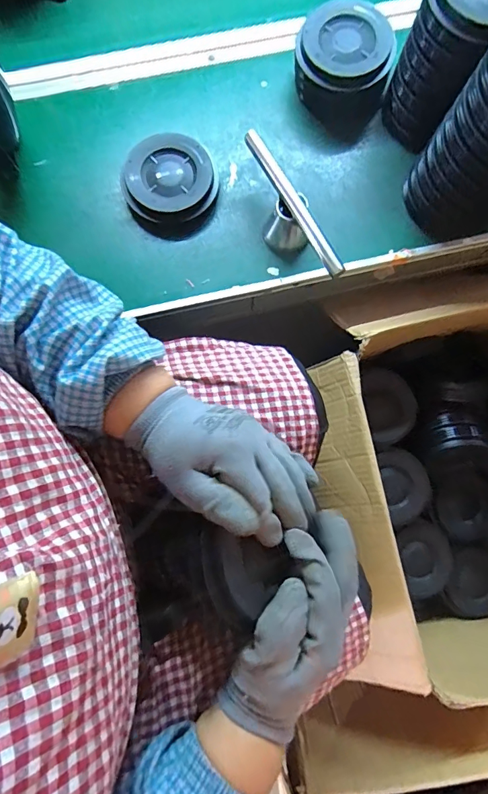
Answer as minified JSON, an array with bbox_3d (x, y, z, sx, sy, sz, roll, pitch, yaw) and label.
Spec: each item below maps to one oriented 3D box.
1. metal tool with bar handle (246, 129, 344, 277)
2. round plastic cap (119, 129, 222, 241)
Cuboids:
[{"bbox_3d":[0.053,-0.217,0.506,0.050,0.062,0.199,-36,82,-7],"label":"metal tool with bar handle"},{"bbox_3d":[-0.091,-0.267,0.524,0.116,0.032,0.120,0,80,-1],"label":"round plastic cap"}]

